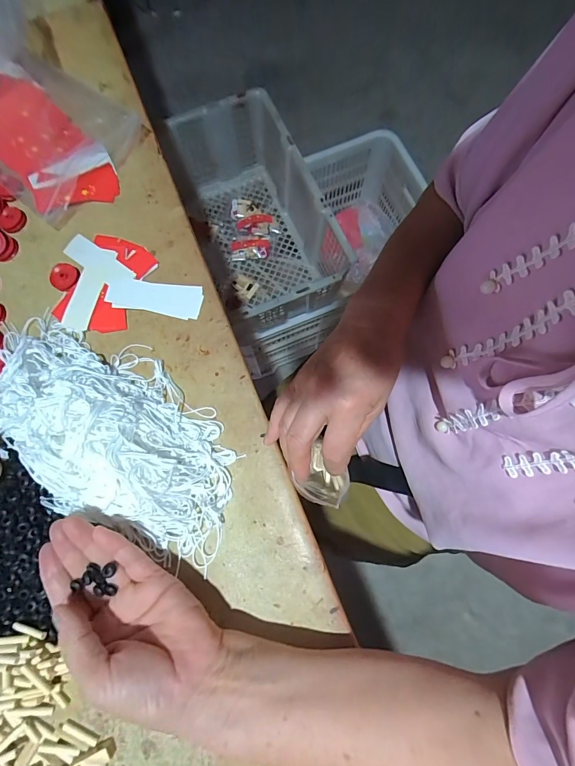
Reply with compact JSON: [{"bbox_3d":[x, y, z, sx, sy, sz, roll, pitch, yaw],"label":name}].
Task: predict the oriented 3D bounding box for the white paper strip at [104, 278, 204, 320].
[{"bbox_3d":[-0.134,-0.086,0.348,0.094,0.004,0.035,7,76,3],"label":"white paper strip"}]

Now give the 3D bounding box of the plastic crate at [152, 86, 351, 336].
[{"bbox_3d":[-0.058,-0.320,0.706,0.247,0.220,0.392,-23,76,-4],"label":"plastic crate"}]

